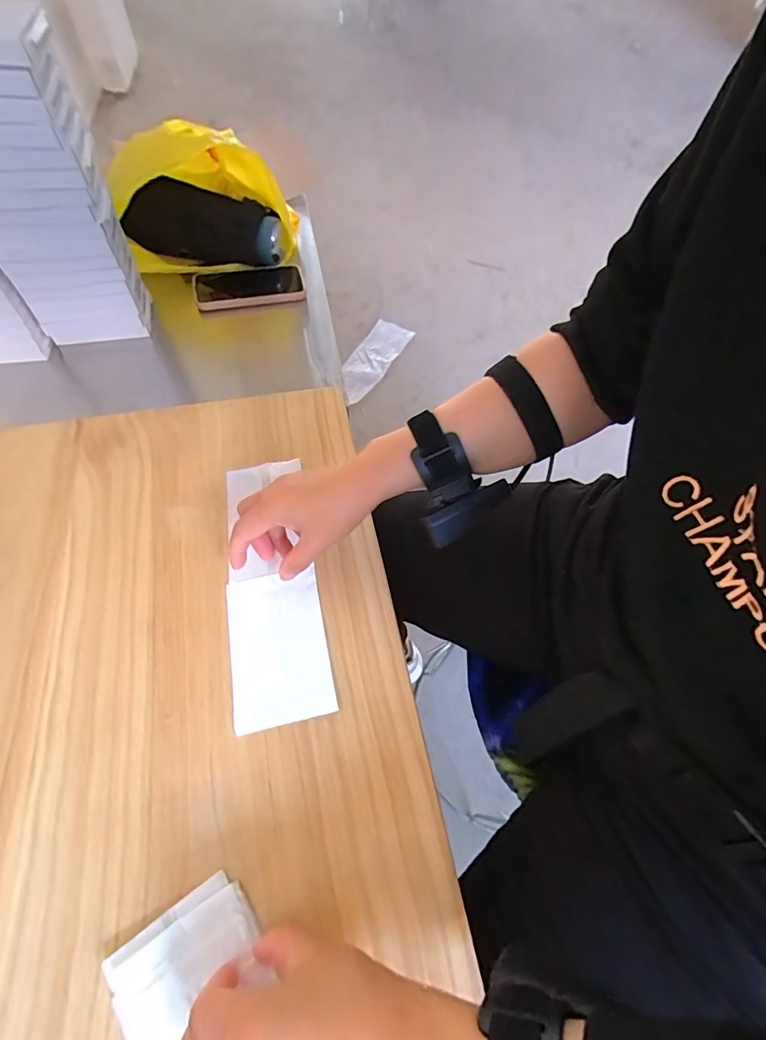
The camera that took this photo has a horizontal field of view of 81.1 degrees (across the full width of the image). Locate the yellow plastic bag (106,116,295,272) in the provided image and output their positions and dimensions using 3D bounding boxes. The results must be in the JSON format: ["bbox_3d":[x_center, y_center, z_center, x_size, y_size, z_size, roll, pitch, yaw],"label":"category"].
[{"bbox_3d":[-0.265,-0.495,0.670,0.268,0.163,0.156,-14,61,-10],"label":"yellow plastic bag"}]

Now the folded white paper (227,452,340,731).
[{"bbox_3d":[-0.104,0.051,0.407,0.081,0.010,0.250,-12,61,-9],"label":"folded white paper"}]

